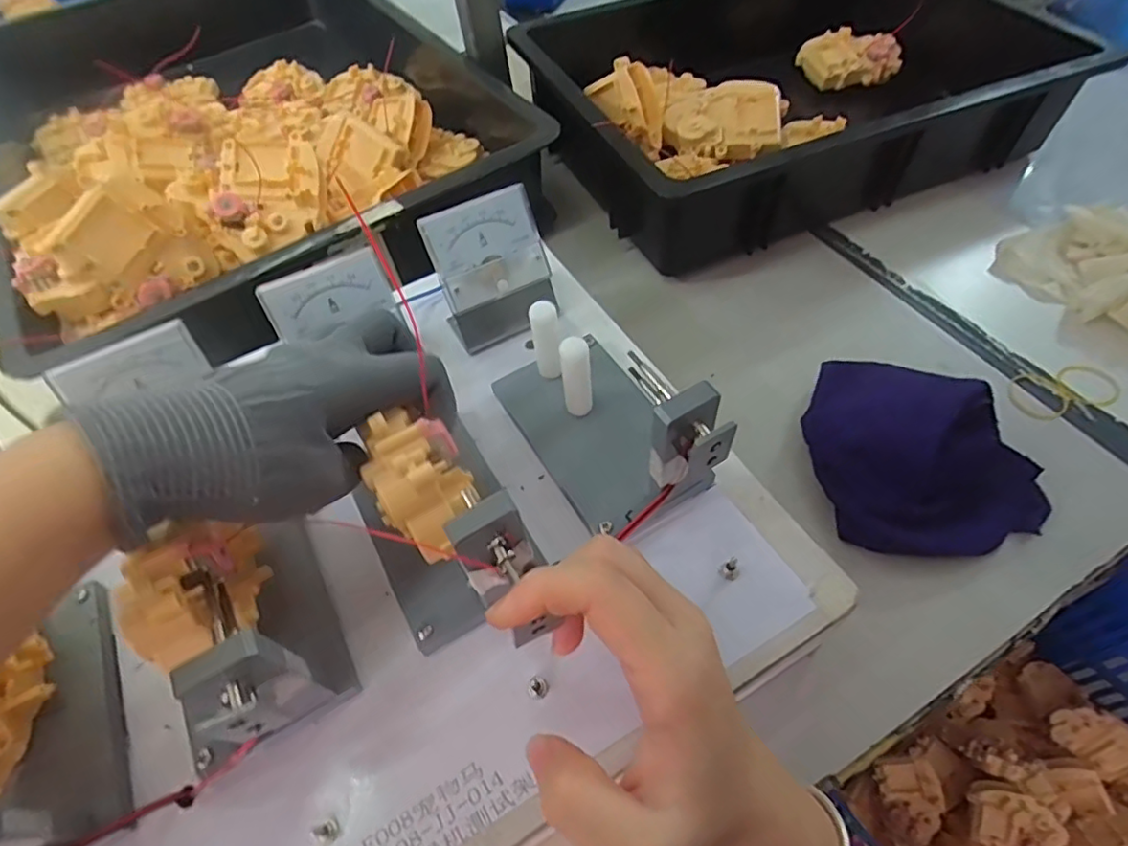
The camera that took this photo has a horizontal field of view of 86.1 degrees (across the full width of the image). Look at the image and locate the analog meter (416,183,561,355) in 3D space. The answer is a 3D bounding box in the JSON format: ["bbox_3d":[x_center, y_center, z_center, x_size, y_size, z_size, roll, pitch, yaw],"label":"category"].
[{"bbox_3d":[-0.042,-0.089,0.362,0.067,0.074,0.045,-23,57,-12],"label":"analog meter"}]

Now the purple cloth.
[{"bbox_3d":[0.216,0.013,0.372,0.119,0.052,0.129,-13,55,-5],"label":"purple cloth"}]

